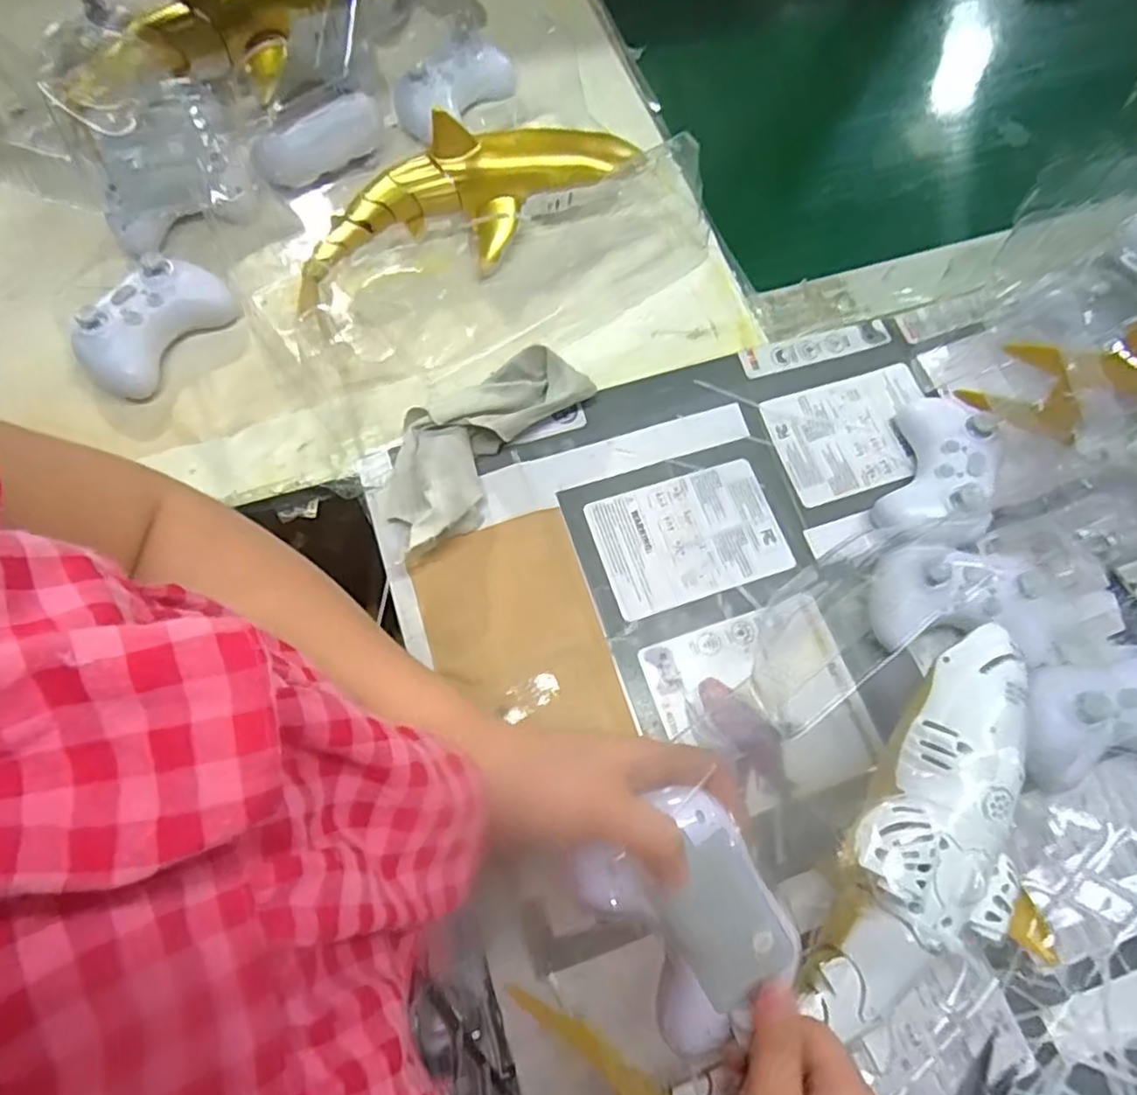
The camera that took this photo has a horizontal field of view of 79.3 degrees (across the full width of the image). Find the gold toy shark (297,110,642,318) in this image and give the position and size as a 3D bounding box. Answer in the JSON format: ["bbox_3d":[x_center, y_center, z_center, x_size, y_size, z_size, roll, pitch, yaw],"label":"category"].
[{"bbox_3d":[-0.083,-0.266,0.531,0.279,0.071,0.079,-26,73,-12],"label":"gold toy shark"}]

